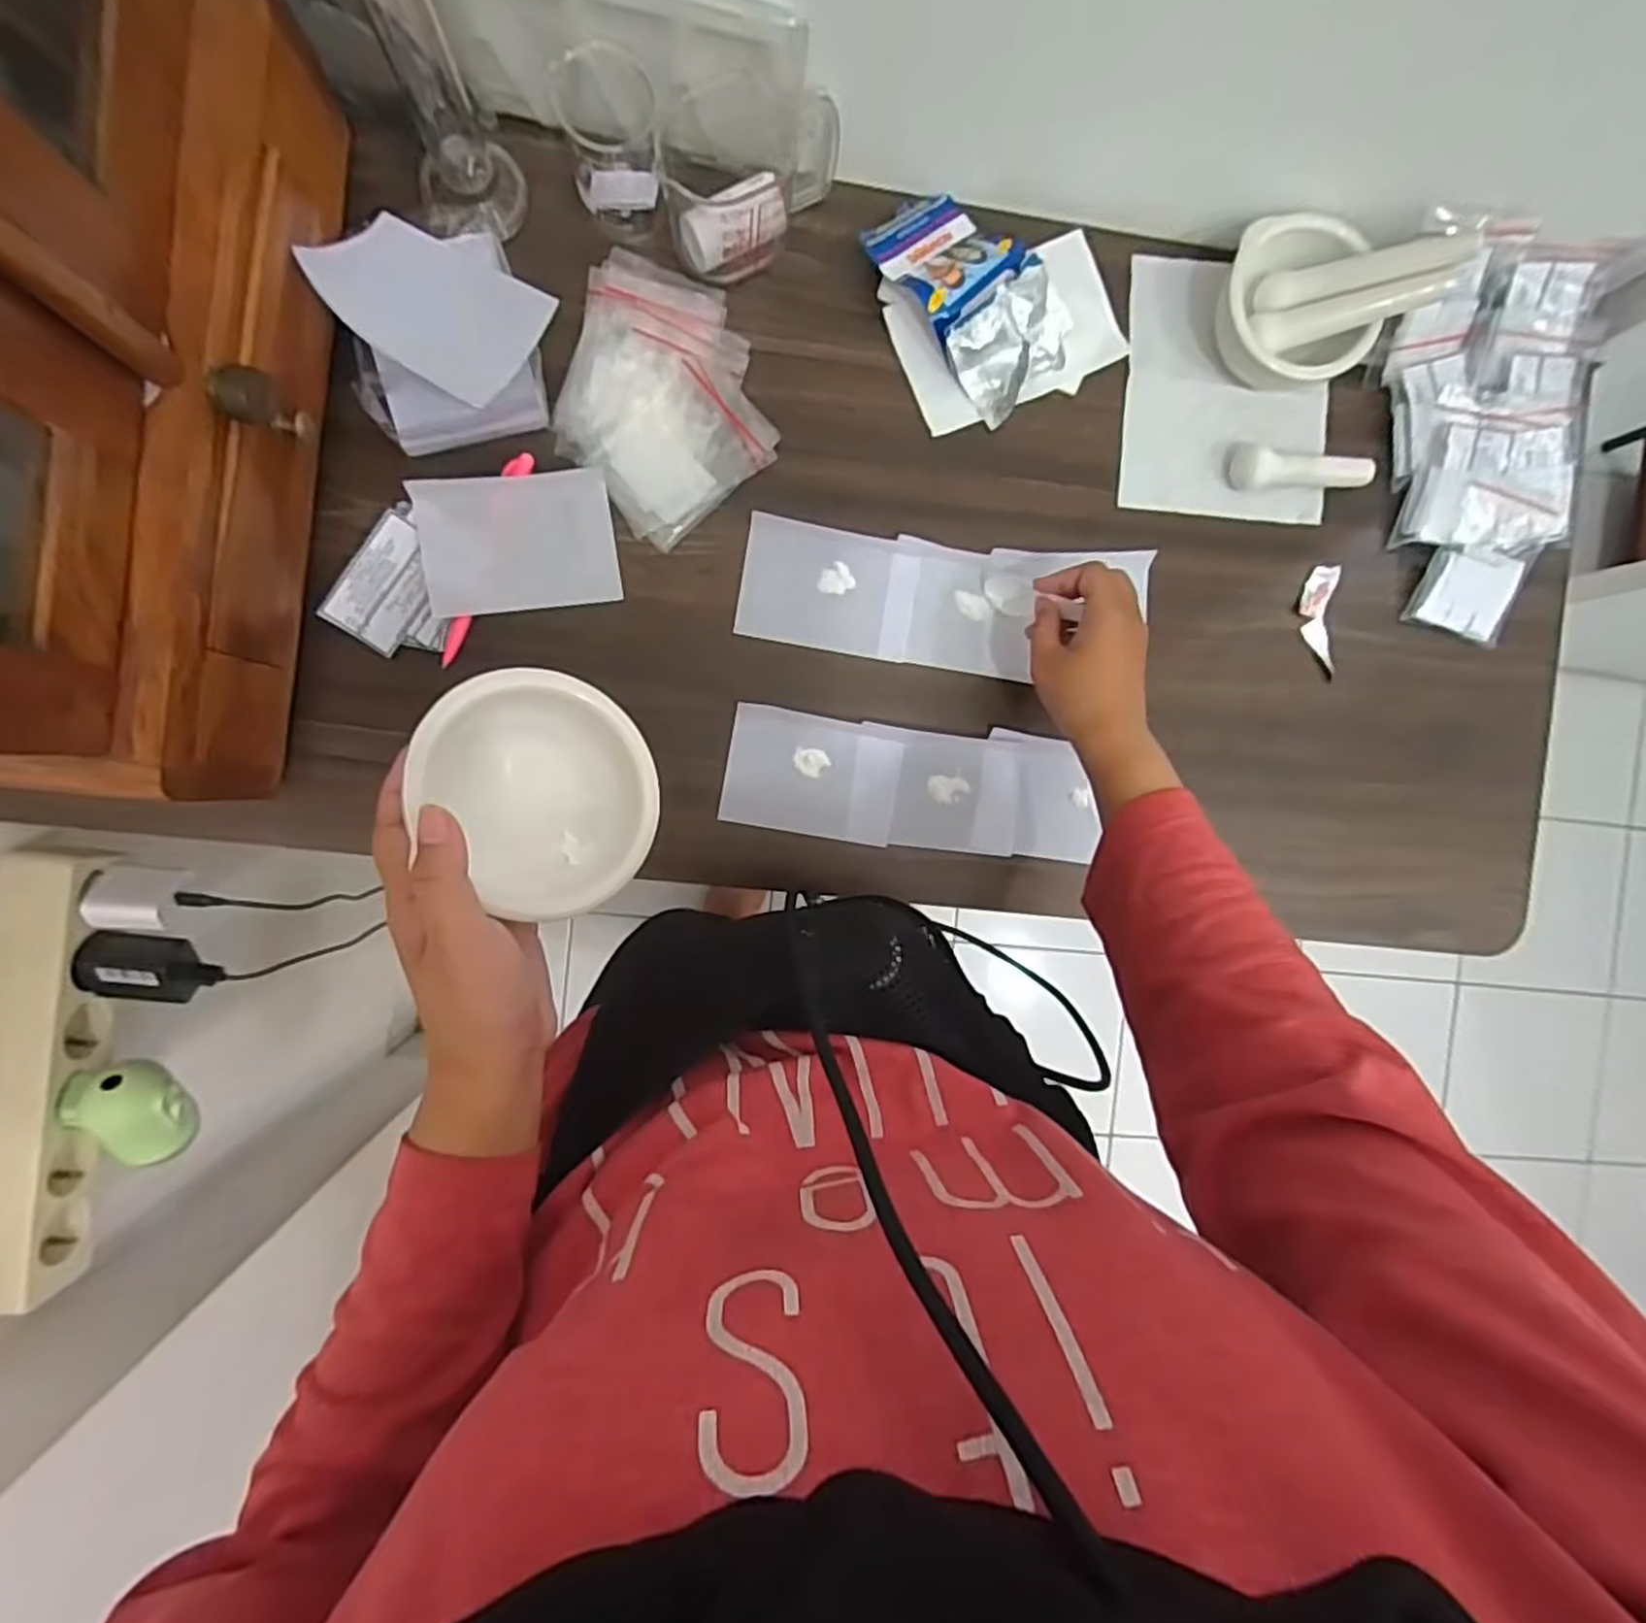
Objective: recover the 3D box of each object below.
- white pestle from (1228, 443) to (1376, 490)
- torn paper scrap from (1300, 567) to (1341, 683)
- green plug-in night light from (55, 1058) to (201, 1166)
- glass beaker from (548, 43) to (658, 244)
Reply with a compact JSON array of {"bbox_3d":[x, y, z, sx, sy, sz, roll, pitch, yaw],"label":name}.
[{"bbox_3d":[0.316,-0.223,0.506,0.095,0.029,0.026,1,93,-4],"label":"white pestle"},{"bbox_3d":[0.335,-0.127,0.524,0.022,0.007,0.073,0,94,-4],"label":"torn paper scrap"},{"bbox_3d":[-0.470,0.203,0.533,0.055,0.082,0.055,0,52,0],"label":"green plug-in night light"},{"bbox_3d":[-0.118,-0.376,0.434,0.051,0.056,0.058,-11,93,-5],"label":"glass beaker"}]

